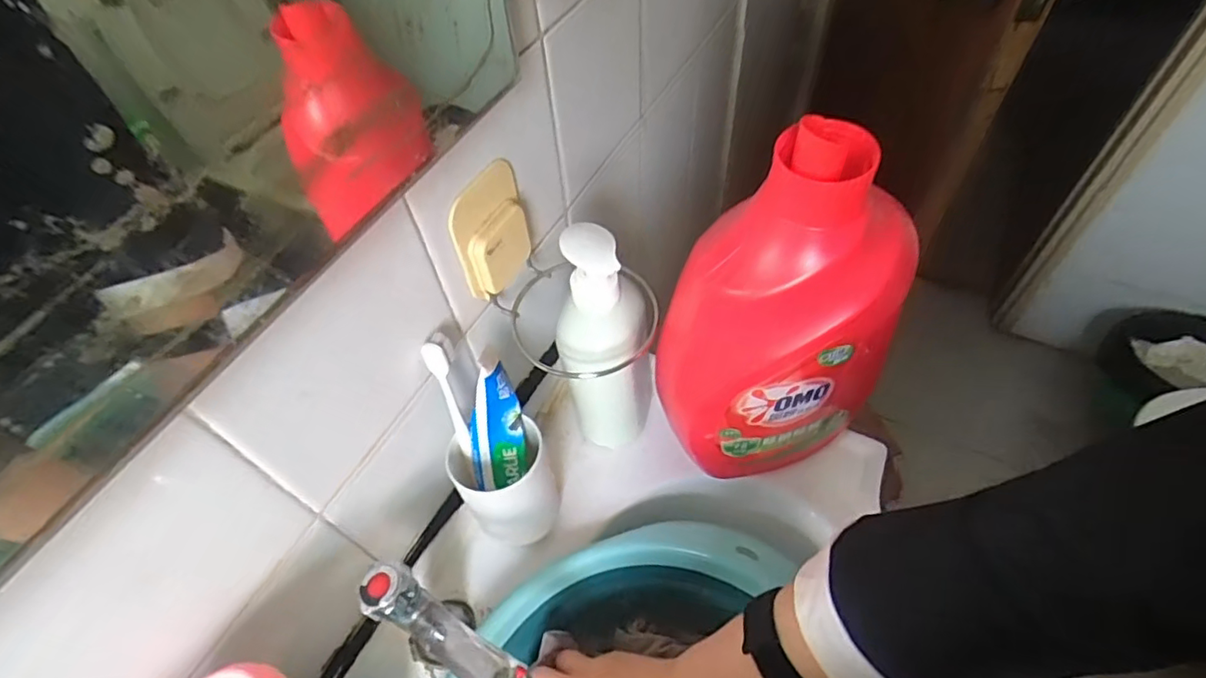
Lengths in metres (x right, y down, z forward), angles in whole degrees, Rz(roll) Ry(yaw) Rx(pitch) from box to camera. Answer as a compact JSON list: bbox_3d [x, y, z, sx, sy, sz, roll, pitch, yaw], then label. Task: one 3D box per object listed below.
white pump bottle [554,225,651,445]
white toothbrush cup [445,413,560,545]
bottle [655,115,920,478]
[{"bbox_3d":[0.003,0.014,0.472,0.067,0.217,0.071,-1,53,2],"label":"white pump bottle"},{"bbox_3d":[-0.073,0.119,0.462,0.073,0.097,0.061,-17,54,-9],"label":"white toothbrush cup"},{"bbox_3d":[0.121,-0.004,0.405,0.143,0.276,0.090,-11,53,-5],"label":"bottle"}]

